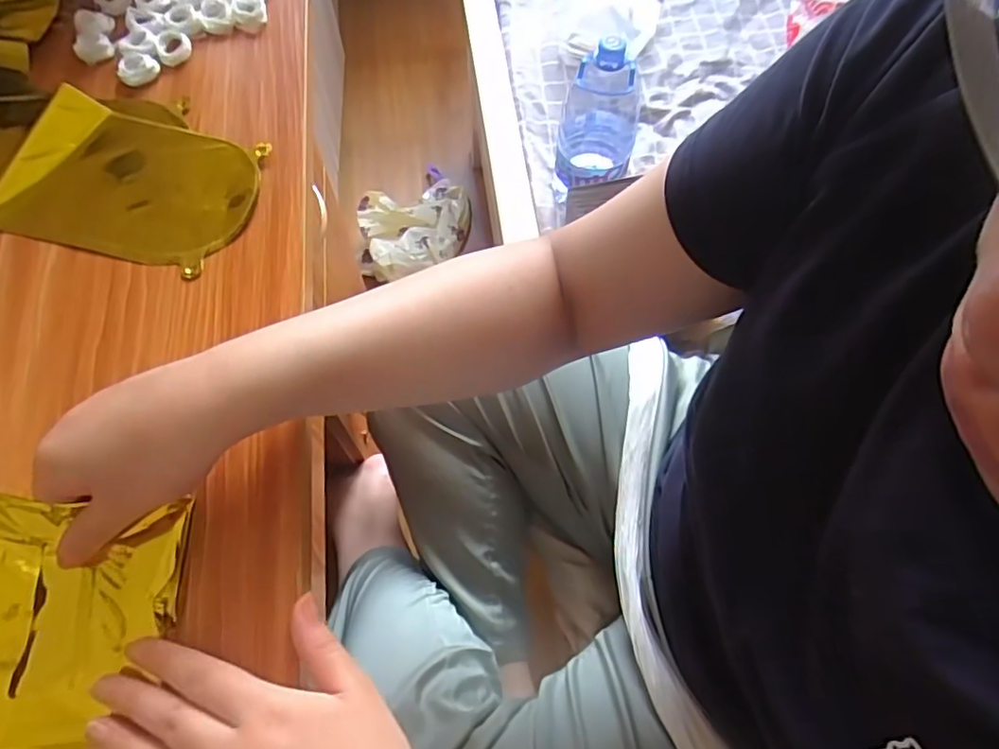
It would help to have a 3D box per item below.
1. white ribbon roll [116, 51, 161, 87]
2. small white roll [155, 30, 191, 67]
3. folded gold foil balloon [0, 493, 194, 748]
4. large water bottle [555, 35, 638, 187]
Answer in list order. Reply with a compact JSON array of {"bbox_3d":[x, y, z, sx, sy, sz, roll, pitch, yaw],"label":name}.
[{"bbox_3d":[-0.293,-0.248,0.489,0.031,0.011,0.031,1,64,-2],"label":"white ribbon roll"},{"bbox_3d":[-0.271,-0.272,0.504,0.028,0.009,0.033,-21,67,-12],"label":"small white roll"},{"bbox_3d":[-0.250,0.125,0.305,0.154,0.025,0.122,-1,64,-2],"label":"folded gold foil balloon"},{"bbox_3d":[0.130,-0.327,0.770,0.095,0.195,0.088,5,65,2],"label":"large water bottle"}]

